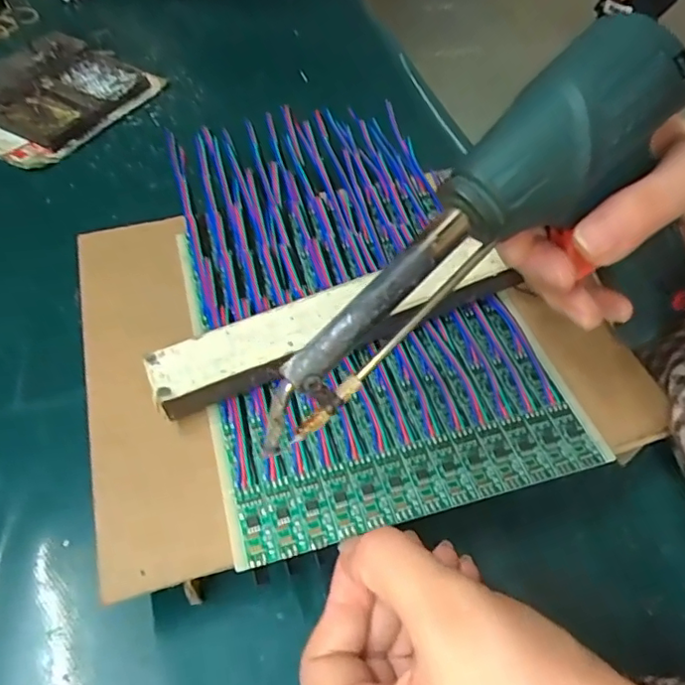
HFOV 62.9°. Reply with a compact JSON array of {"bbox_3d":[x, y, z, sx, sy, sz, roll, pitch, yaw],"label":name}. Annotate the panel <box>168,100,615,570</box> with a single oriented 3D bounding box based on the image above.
[{"bbox_3d":[-0.003,-0.043,0.301,0.158,0.028,0.276,-12,53,-12],"label":"panel"}]

